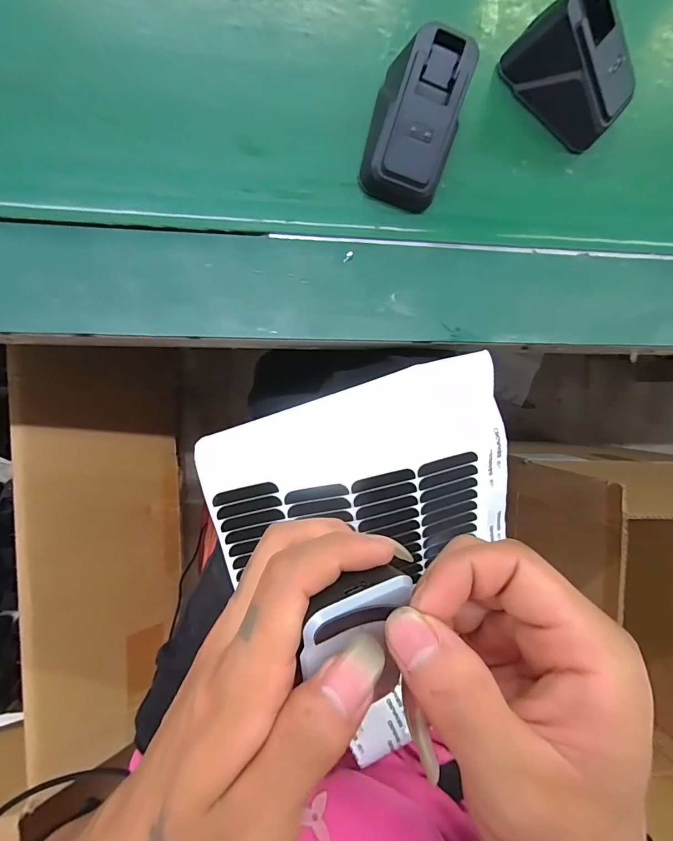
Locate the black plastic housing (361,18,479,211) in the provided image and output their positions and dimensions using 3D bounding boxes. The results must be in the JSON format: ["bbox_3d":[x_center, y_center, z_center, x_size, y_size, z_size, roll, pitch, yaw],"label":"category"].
[{"bbox_3d":[0.040,-0.145,0.202,0.041,0.042,0.058,20,90,-8],"label":"black plastic housing"}]

